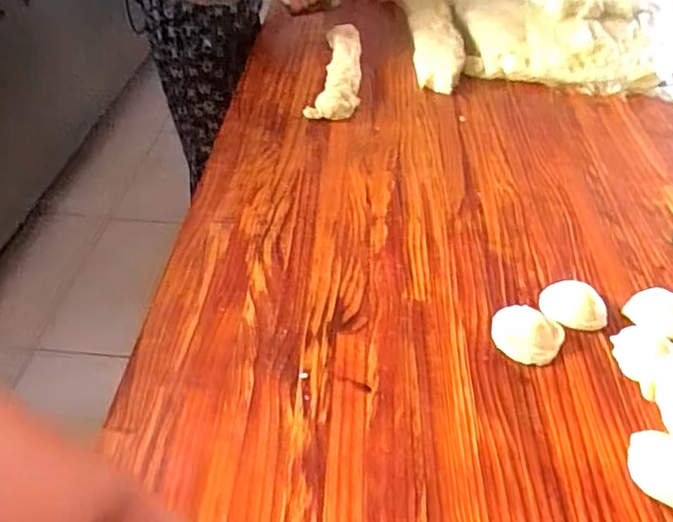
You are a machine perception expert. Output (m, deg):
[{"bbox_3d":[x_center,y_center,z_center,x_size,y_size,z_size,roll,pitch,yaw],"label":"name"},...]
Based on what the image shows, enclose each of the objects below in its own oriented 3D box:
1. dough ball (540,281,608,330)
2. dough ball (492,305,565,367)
[{"bbox_3d":[0.322,0.059,0.800,0.085,0.030,0.059,24,47,21],"label":"dough ball"},{"bbox_3d":[0.250,0.093,0.760,0.092,0.031,0.076,10,43,8],"label":"dough ball"}]

